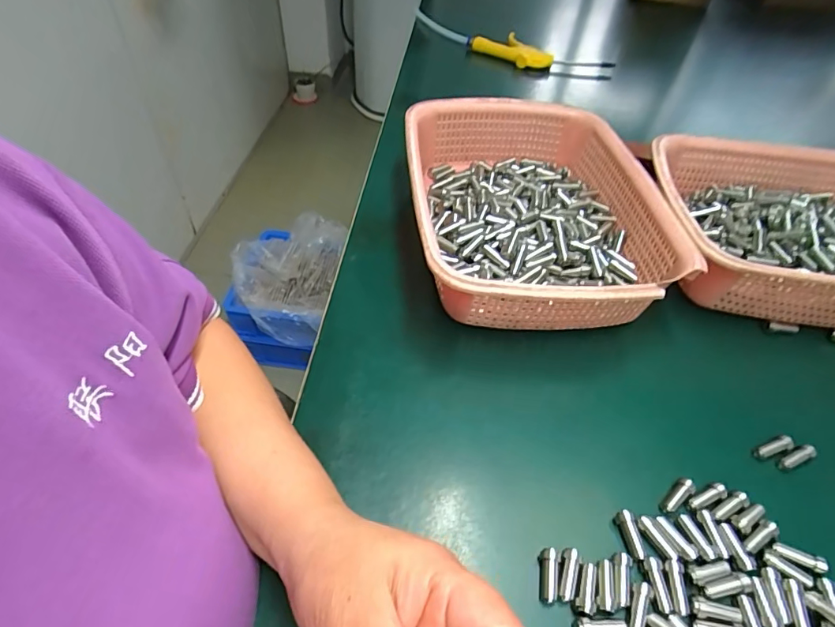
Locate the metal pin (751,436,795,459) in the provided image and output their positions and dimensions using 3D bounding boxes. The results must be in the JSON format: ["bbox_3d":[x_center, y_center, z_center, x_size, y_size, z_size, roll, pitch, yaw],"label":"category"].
[{"bbox_3d":[0.245,0.093,0.328,0.027,0.010,0.009,-12,49,-15],"label":"metal pin"}]

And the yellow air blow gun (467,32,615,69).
[{"bbox_3d":[0.192,-0.415,0.775,0.237,0.035,0.048,30,52,22],"label":"yellow air blow gun"}]

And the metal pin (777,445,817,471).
[{"bbox_3d":[0.258,0.098,0.324,0.028,0.010,0.009,-15,50,-17],"label":"metal pin"}]

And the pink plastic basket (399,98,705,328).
[{"bbox_3d":[0.100,-0.096,0.445,0.211,0.075,0.283,0,47,-4],"label":"pink plastic basket"}]

